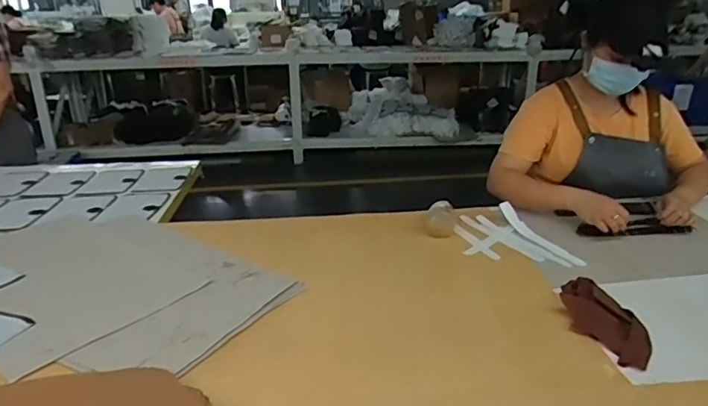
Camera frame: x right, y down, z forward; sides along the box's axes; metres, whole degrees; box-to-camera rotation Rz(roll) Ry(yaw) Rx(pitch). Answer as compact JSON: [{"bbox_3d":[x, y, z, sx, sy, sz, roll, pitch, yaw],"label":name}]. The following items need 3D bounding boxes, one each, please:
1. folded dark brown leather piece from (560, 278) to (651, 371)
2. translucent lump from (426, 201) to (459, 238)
[{"bbox_3d":[0.417,0.192,0.872,0.118,0.034,0.200,3,22,3],"label":"folded dark brown leather piece"},{"bbox_3d":[0.206,0.037,1.238,0.078,0.070,0.078,6,23,10],"label":"translucent lump"}]

